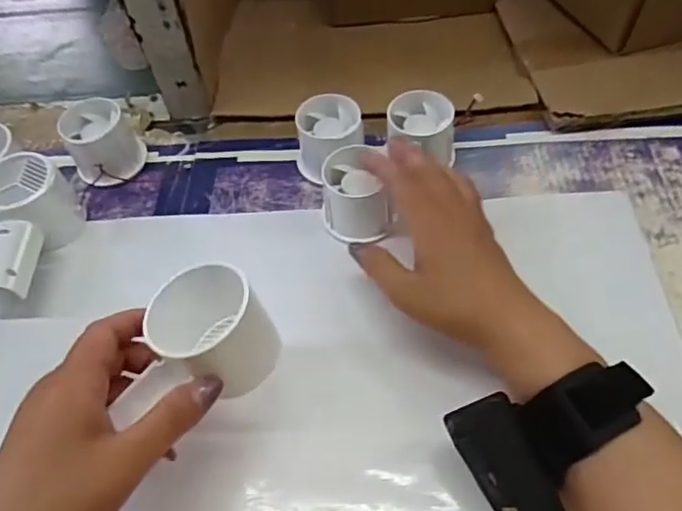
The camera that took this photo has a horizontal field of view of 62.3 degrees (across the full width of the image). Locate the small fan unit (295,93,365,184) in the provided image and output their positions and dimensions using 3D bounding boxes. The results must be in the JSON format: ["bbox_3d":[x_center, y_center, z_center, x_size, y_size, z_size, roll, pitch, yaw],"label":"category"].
[{"bbox_3d":[-0.011,-0.092,0.451,0.051,0.050,0.047,-2,55,3],"label":"small fan unit"}]

